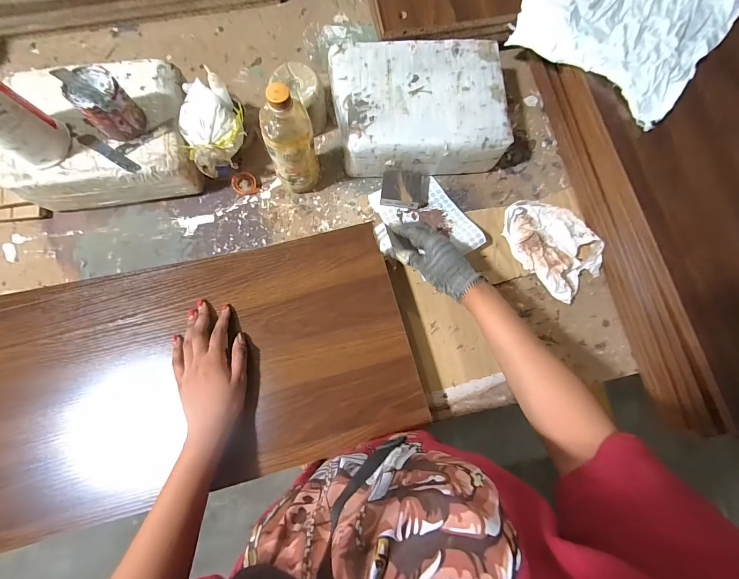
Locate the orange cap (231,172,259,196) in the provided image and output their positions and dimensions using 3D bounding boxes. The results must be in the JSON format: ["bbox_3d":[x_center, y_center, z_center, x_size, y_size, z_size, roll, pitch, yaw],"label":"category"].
[{"bbox_3d":[-0.224,-0.189,0.594,0.041,0.010,0.042,1,82,-4],"label":"orange cap"}]

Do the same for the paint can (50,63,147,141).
[{"bbox_3d":[-0.369,-0.259,0.465,0.073,0.074,0.067,44,82,3],"label":"paint can"}]

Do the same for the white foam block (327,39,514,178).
[{"bbox_3d":[0.079,-0.306,0.575,0.277,0.098,0.205,-6,83,-5],"label":"white foam block"}]

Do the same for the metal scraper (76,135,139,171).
[{"bbox_3d":[-0.392,-0.206,0.499,0.106,0.005,0.017,31,85,2],"label":"metal scraper"}]

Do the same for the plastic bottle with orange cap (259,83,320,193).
[{"bbox_3d":[-0.120,-0.217,0.513,0.071,0.204,0.062,-6,83,-5],"label":"plastic bottle with orange cap"}]

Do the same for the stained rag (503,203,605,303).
[{"bbox_3d":[0.318,-0.082,0.566,0.138,0.033,0.178,-36,86,-8],"label":"stained rag"}]

